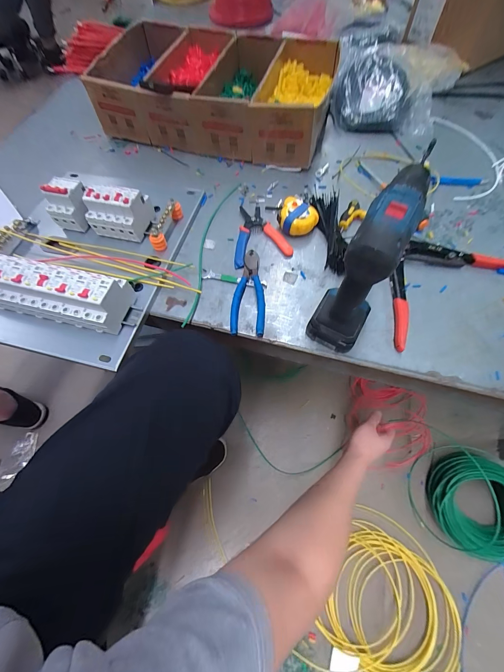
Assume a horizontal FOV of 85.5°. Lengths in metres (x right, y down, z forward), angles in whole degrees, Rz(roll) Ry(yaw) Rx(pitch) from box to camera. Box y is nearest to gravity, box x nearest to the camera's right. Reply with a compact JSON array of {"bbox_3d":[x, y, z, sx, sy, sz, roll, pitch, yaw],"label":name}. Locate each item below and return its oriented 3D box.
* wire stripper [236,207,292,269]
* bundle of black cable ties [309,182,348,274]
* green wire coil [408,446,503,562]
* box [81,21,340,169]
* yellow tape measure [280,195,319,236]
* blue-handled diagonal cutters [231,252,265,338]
[{"bbox_3d":[0.000,-0.197,0.523,0.106,0.010,0.142,-17,67,-9],"label":"wire stripper"},{"bbox_3d":[0.146,-0.195,0.512,0.051,0.034,0.182,1,65,-1],"label":"bundle of black cable ties"},{"bbox_3d":[0.508,0.406,0.651,0.211,0.142,0.233,6,65,1],"label":"green wire coil"},{"bbox_3d":[-0.079,-0.584,0.645,0.519,0.129,0.340,10,65,3],"label":"box"},{"bbox_3d":[0.089,-0.227,0.524,0.074,0.035,0.075,11,64,6],"label":"yellow tape measure"},{"bbox_3d":[-0.005,-0.076,0.459,0.053,0.019,0.157,2,65,0],"label":"blue-handled diagonal cutters"}]

